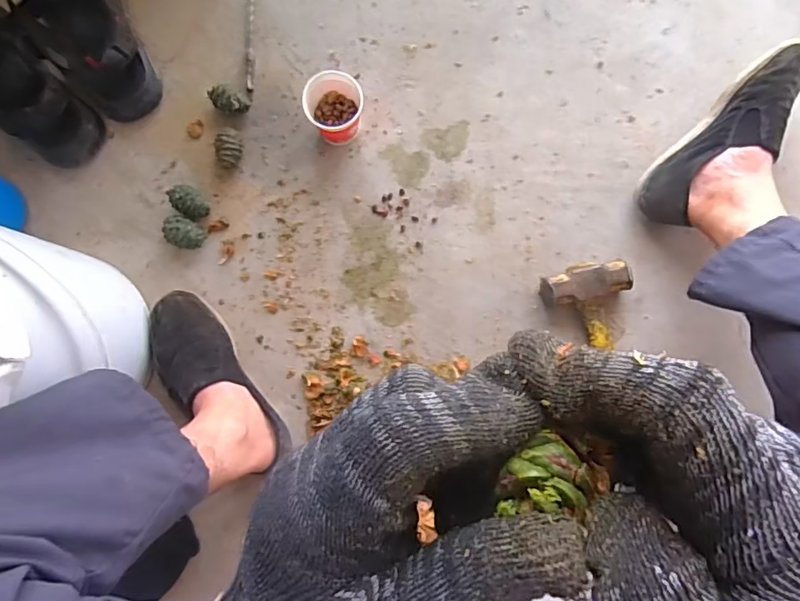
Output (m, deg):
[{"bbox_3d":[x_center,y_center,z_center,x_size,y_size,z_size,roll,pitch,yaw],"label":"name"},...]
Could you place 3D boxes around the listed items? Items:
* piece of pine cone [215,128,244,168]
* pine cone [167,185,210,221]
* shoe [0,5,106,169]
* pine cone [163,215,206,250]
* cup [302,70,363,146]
[{"bbox_3d":[-0.225,-0.200,0.688,0.031,0.036,0.043,3,86,-1],"label":"piece of pine cone"},{"bbox_3d":[-0.275,-0.128,0.684,0.058,0.037,0.036,32,86,1],"label":"pine cone"},{"bbox_3d":[-0.509,-0.294,0.674,0.275,0.074,0.104,44,87,2],"label":"shoe"},{"bbox_3d":[-0.277,-0.087,0.674,0.045,0.035,0.039,18,86,0],"label":"pine cone"},{"bbox_3d":[-0.084,-0.247,0.684,0.069,0.066,0.080,-3,86,-1],"label":"cup"}]

